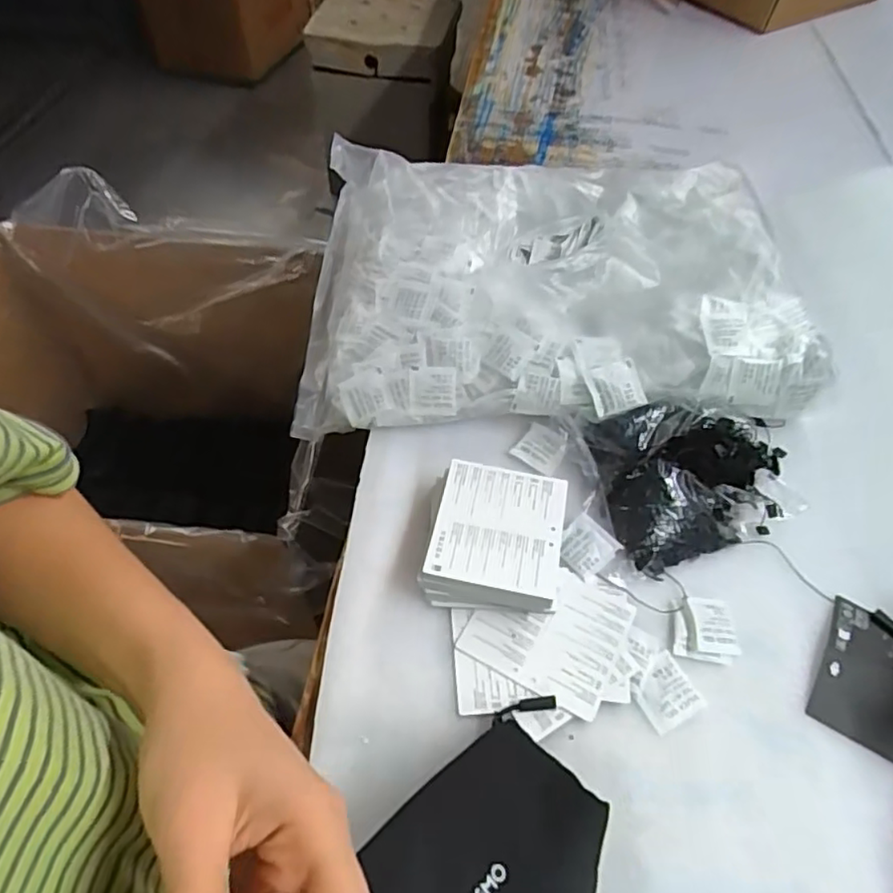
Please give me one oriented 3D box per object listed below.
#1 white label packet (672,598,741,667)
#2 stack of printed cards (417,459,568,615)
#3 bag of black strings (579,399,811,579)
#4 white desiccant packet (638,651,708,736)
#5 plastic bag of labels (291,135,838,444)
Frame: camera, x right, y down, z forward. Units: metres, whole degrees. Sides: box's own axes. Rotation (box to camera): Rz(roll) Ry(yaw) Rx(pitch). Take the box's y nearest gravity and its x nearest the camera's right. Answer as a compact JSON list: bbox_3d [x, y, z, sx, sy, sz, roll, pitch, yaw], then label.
[{"bbox_3d":[0.182,0.128,0.434,0.045,0.005,0.045,8,53,3],"label":"white label packet"},{"bbox_3d":[0.035,0.065,0.455,0.097,0.036,0.103,7,53,2],"label":"stack of printed cards"},{"bbox_3d":[0.197,0.022,0.486,0.148,0.052,0.123,-9,54,-9],"label":"bag of black strings"},{"bbox_3d":[0.145,0.162,0.410,0.041,0.004,0.040,-24,58,-19],"label":"white desiccant packet"},{"bbox_3d":[0.097,-0.173,0.614,0.451,0.074,0.360,3,53,-1],"label":"plastic bag of labels"}]

